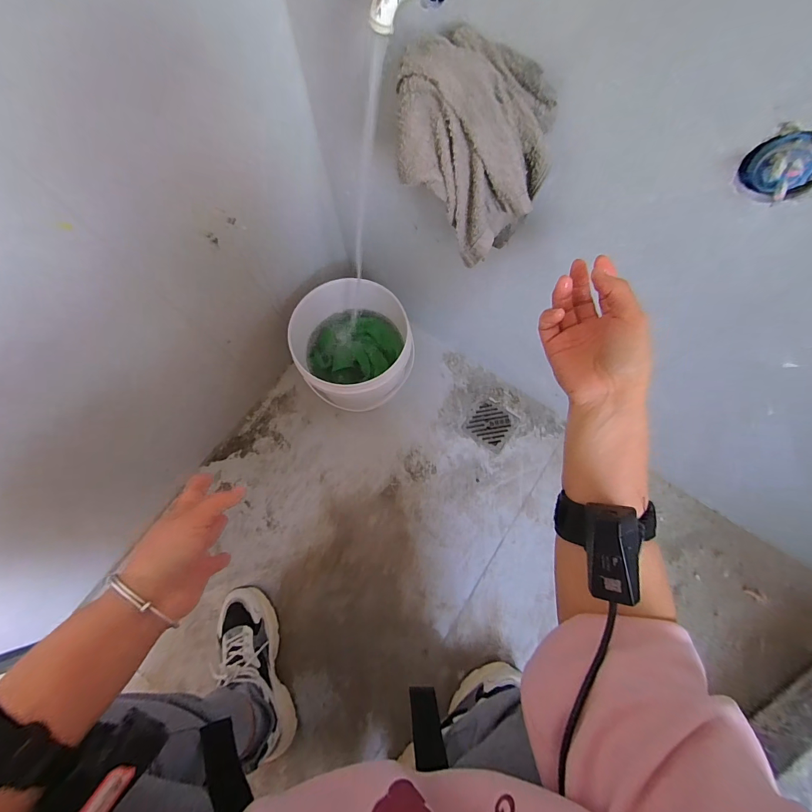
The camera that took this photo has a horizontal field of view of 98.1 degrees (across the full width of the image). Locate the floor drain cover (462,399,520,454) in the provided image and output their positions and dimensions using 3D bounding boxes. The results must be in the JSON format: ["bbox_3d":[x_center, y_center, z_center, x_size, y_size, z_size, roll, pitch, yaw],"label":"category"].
[{"bbox_3d":[0.185,0.039,0.759,0.090,0.007,0.094,37,76,11],"label":"floor drain cover"}]

